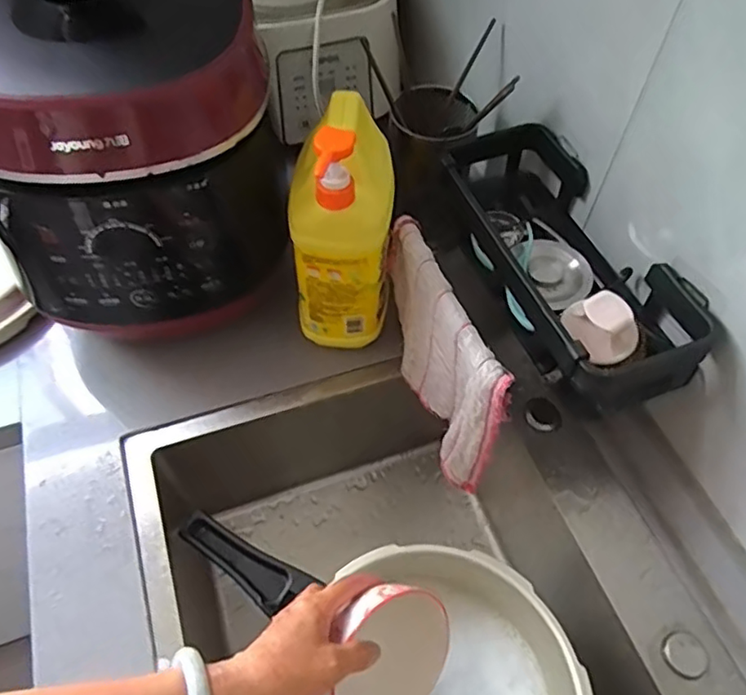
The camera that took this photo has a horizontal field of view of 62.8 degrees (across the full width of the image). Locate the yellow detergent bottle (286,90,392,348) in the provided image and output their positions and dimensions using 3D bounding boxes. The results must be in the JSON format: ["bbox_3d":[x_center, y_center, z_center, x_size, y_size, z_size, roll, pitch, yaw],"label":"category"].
[{"bbox_3d":[-0.028,-0.121,0.584,0.084,0.237,0.121,2,55,-2],"label":"yellow detergent bottle"}]

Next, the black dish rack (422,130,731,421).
[{"bbox_3d":[0.165,-0.093,0.575,0.131,0.087,0.331,-13,57,-12],"label":"black dish rack"}]

